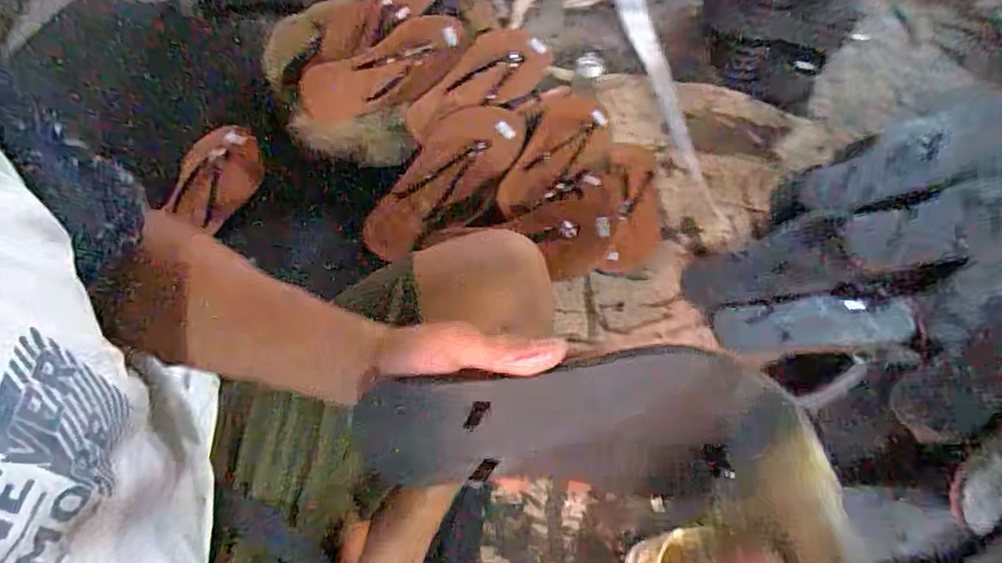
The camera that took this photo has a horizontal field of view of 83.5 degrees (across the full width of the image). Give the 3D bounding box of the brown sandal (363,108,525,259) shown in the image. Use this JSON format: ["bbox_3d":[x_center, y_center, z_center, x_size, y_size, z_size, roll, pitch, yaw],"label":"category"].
[{"bbox_3d":[-0.083,-0.137,0.736,0.108,0.030,0.253,41,82,18],"label":"brown sandal"}]

